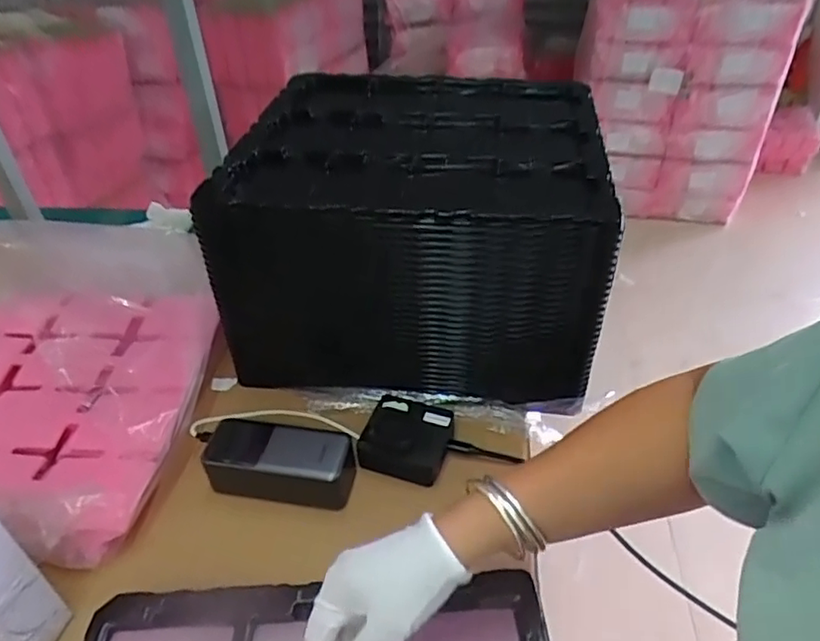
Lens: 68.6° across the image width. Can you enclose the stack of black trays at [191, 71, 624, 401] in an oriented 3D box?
[{"bbox_3d":[0.023,-0.116,0.725,0.371,0.250,0.383,5,42,8],"label":"stack of black trays"}]

